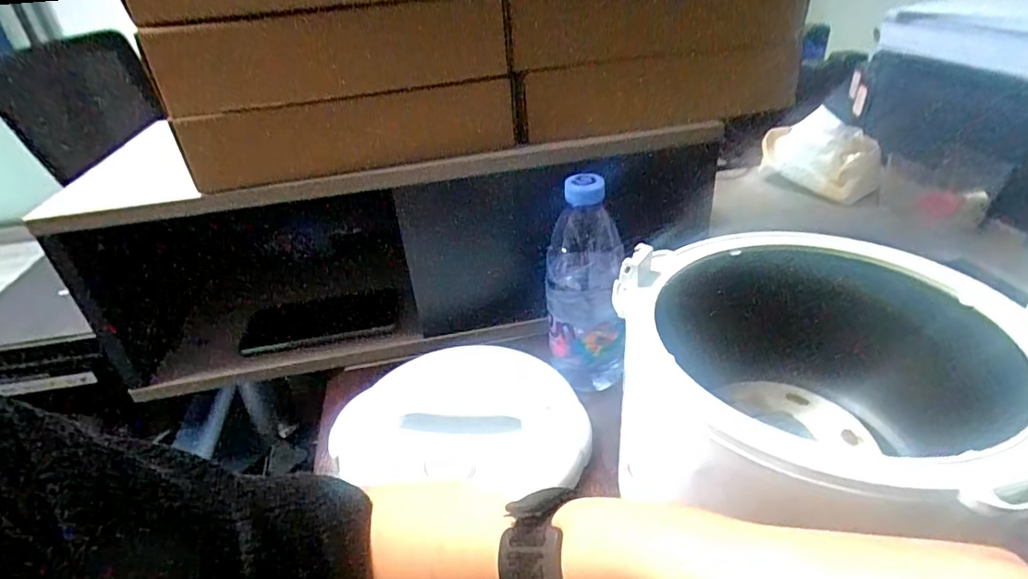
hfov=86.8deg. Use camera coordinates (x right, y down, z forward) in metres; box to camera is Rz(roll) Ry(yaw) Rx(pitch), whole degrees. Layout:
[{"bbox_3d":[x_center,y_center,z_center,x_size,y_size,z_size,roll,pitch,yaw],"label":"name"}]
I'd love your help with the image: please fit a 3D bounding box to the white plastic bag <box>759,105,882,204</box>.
[{"bbox_3d":[0.475,-0.203,0.829,0.045,0.104,0.172,-7,42,-47],"label":"white plastic bag"}]

